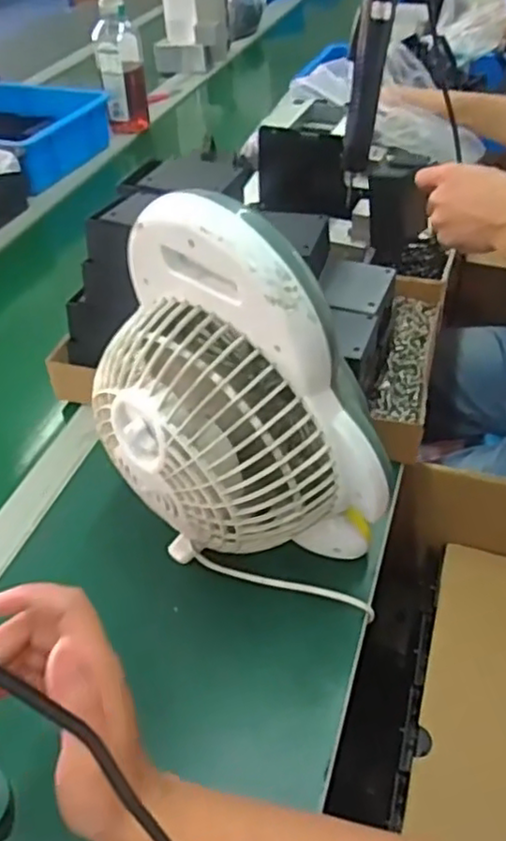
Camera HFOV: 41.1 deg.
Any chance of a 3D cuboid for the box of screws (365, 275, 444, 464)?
[{"bbox_3d":[0.165,-0.068,0.726,0.057,0.044,0.277,10,43,13],"label":"box of screws"}]

